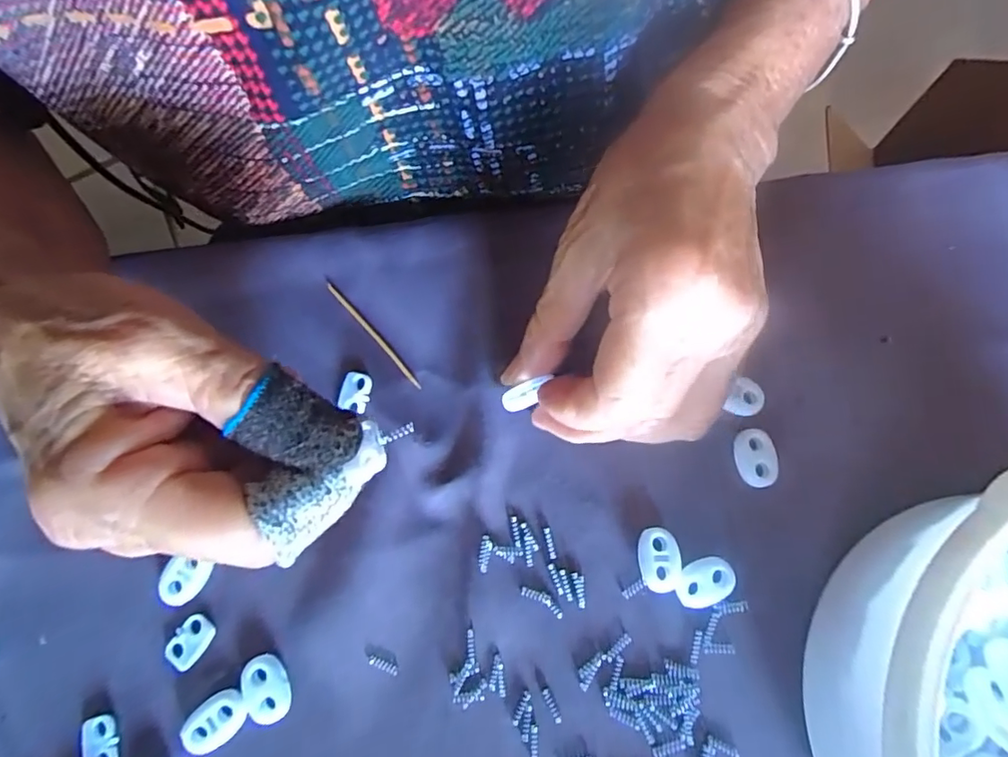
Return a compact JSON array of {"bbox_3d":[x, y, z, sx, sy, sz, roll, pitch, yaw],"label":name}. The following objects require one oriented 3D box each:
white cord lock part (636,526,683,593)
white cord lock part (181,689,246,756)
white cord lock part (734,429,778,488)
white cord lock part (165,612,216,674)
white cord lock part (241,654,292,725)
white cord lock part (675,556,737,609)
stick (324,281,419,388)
[{"bbox_3d":[0.058,0.068,0.209,0.015,0.007,0.023,-1,78,0],"label":"white cord lock part"},{"bbox_3d":[-0.103,0.122,0.196,0.022,0.005,0.015,-37,80,-7],"label":"white cord lock part"},{"bbox_3d":[0.099,0.031,0.218,0.014,0.006,0.022,-1,78,0],"label":"white cord lock part"},{"bbox_3d":[-0.117,0.098,0.205,0.012,0.004,0.019,37,81,8],"label":"white cord lock part"},{"bbox_3d":[-0.086,0.112,0.200,0.014,0.005,0.022,-19,78,-4],"label":"white cord lock part"},{"bbox_3d":[0.075,0.076,0.207,0.022,0.004,0.017,-14,78,-3],"label":"white cord lock part"},{"bbox_3d":[-0.056,-0.019,0.233,0.004,0.004,0.061,-41,78,-9],"label":"stick"}]

